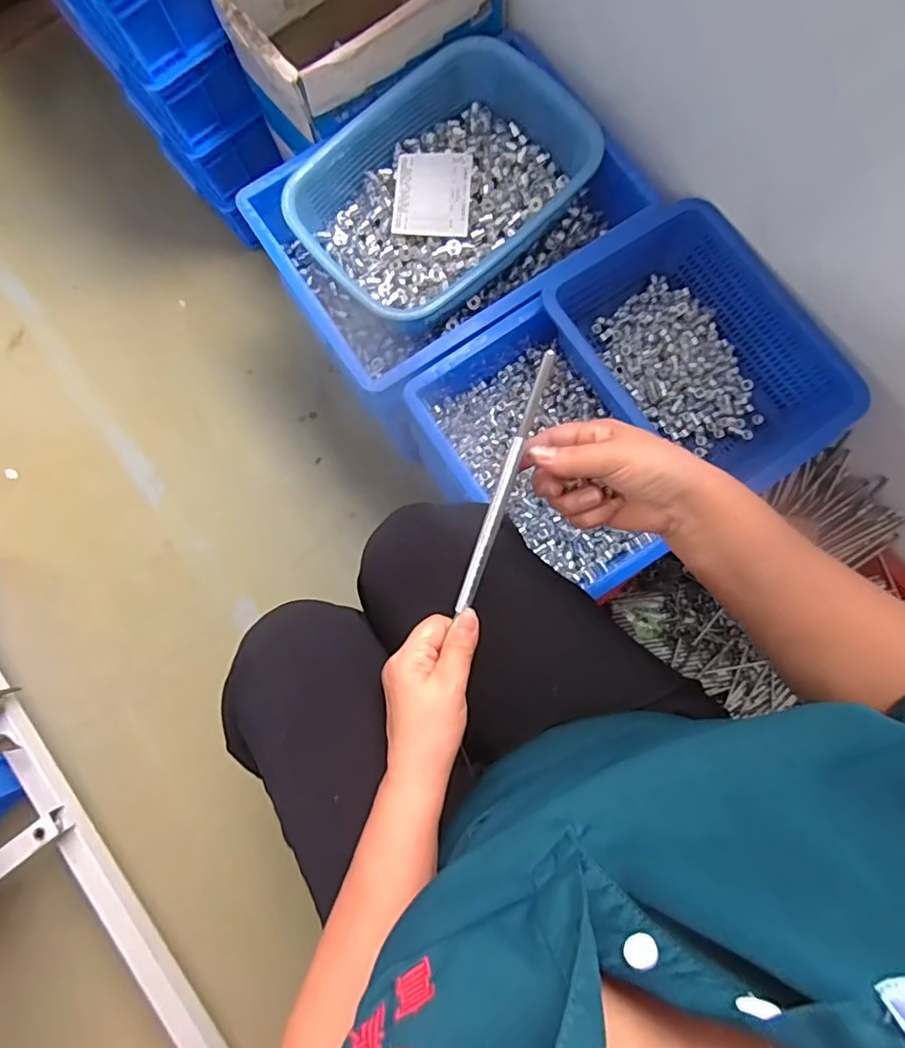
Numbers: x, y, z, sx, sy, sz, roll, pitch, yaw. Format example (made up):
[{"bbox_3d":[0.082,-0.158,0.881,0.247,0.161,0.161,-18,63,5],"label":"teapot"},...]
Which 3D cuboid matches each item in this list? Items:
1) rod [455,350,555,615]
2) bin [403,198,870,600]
[{"bbox_3d":[0.037,-0.026,0.401,0.012,0.008,0.195,19,101,3],"label":"rod"},{"bbox_3d":[0.193,-0.137,0.640,0.414,0.110,0.320,-32,81,-4],"label":"bin"}]

